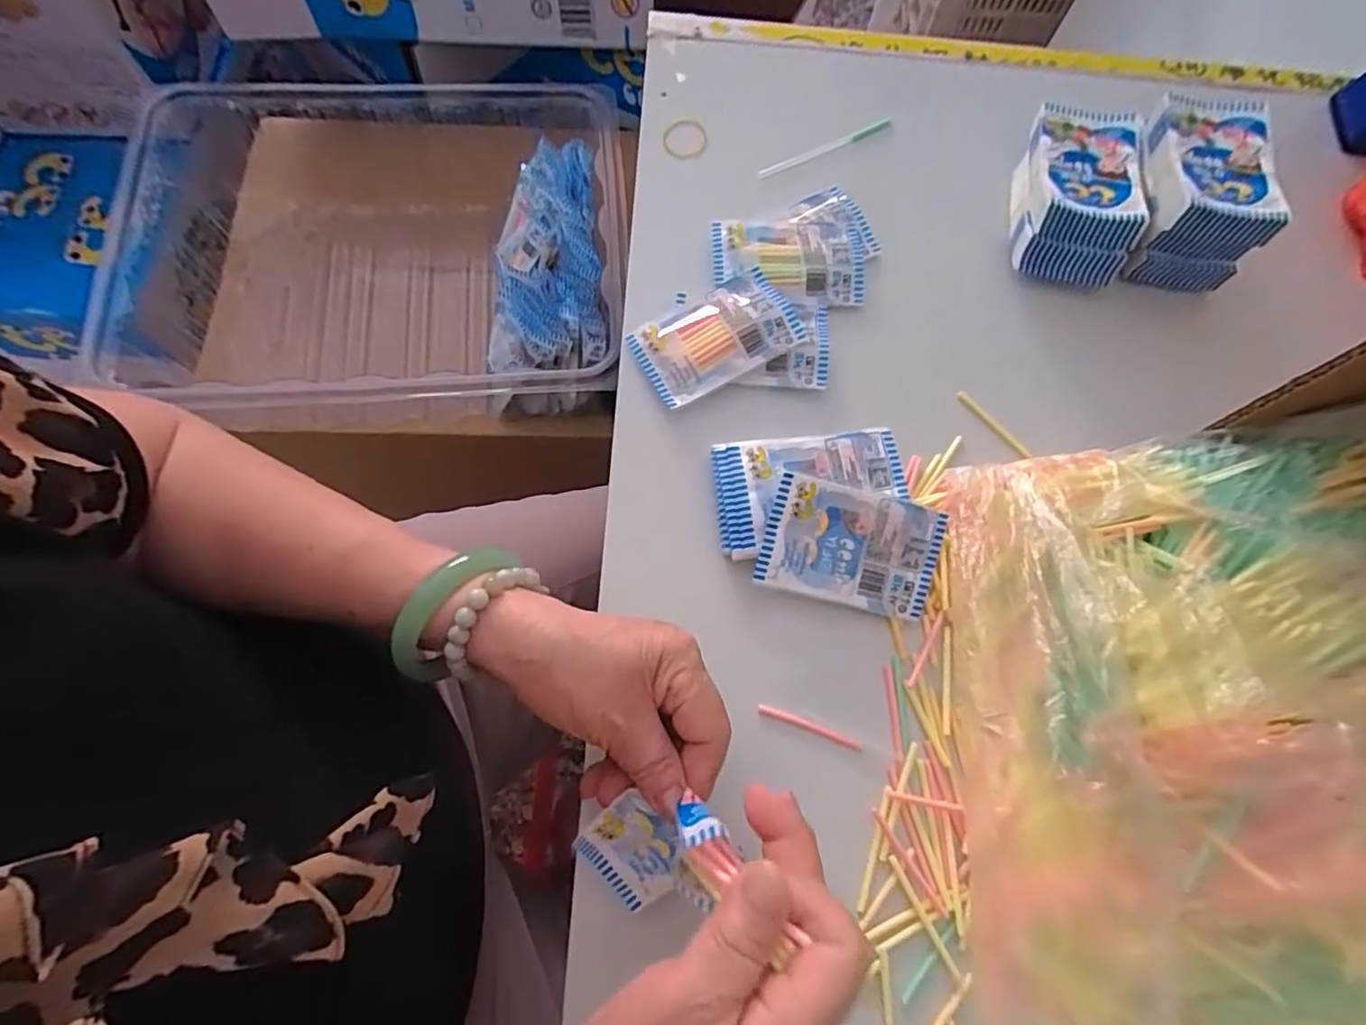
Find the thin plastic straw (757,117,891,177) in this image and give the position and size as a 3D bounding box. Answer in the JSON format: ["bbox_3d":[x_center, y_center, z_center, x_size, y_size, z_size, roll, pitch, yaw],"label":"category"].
[{"bbox_3d":[0.112,-0.281,0.485,0.119,0.005,0.008,-26,75,-10],"label":"thin plastic straw"}]

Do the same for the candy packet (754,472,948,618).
[{"bbox_3d":[0.099,0.020,0.366,0.102,0.006,0.066,13,96,-8],"label":"candy packet"}]

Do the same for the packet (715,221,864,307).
[{"bbox_3d":[0.074,-0.177,0.443,0.106,0.013,0.068,1,72,-2],"label":"packet"}]

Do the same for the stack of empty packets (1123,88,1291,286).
[{"bbox_3d":[0.353,-0.222,0.443,0.075,0.071,0.107,4,72,-1],"label":"stack of empty packets"}]

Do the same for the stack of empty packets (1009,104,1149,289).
[{"bbox_3d":[0.281,-0.228,0.453,0.074,0.049,0.119,10,72,1],"label":"stack of empty packets"}]

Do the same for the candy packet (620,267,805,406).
[{"bbox_3d":[0.023,-0.116,0.419,0.103,0.020,0.061,-28,75,-11],"label":"candy packet"}]

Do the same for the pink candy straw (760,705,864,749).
[{"bbox_3d":[0.071,0.121,0.354,0.060,0.004,0.006,19,72,4],"label":"pink candy straw"}]

